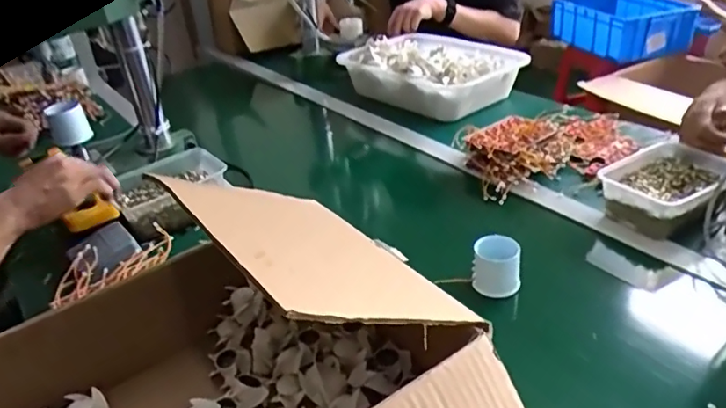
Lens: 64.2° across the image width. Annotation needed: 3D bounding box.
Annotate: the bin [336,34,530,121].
[{"bbox_3d":[0.135,-0.282,1.250,0.241,0.105,0.350,-24,35,-29],"label":"bin"}]

